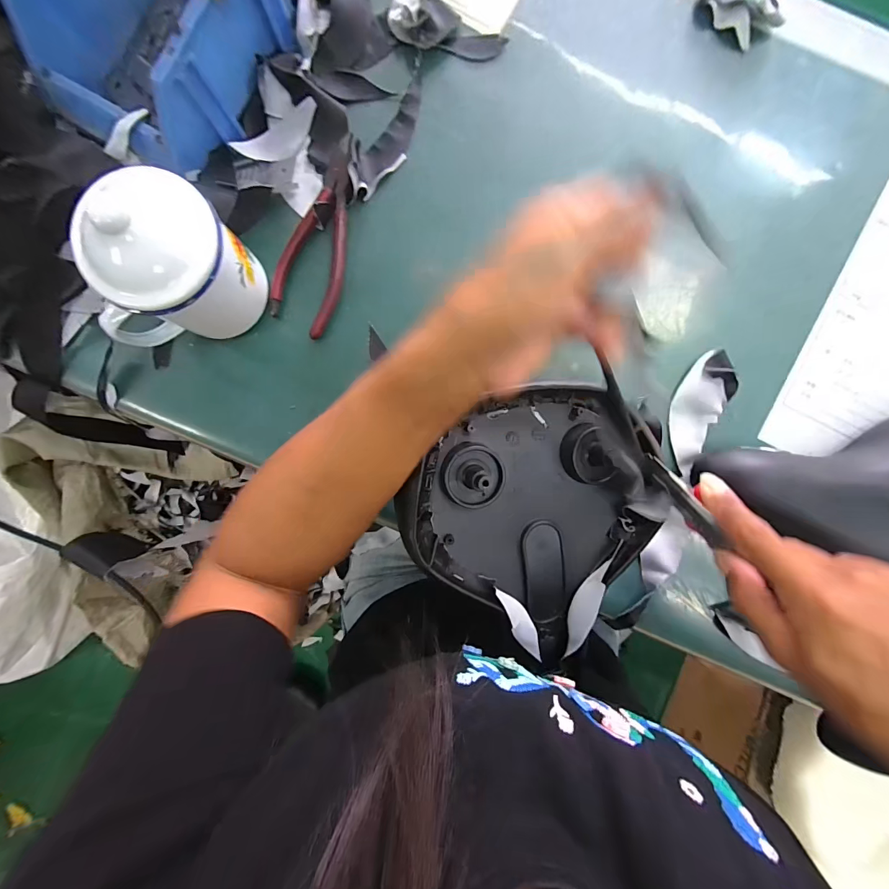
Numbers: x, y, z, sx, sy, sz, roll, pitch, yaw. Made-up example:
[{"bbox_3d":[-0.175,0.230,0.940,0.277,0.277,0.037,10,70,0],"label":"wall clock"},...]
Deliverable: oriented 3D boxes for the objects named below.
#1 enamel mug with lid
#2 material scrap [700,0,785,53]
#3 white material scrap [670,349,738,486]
[{"bbox_3d":[-0.182,-0.116,0.262,0.077,0.102,0.103,14,89,-1],"label":"enamel mug with lid"},{"bbox_3d":[0.239,-0.353,0.313,0.066,0.018,0.043,34,89,-1],"label":"material scrap"},{"bbox_3d":[0.207,-0.026,0.316,0.040,0.012,0.103,25,89,-1],"label":"white material scrap"}]

